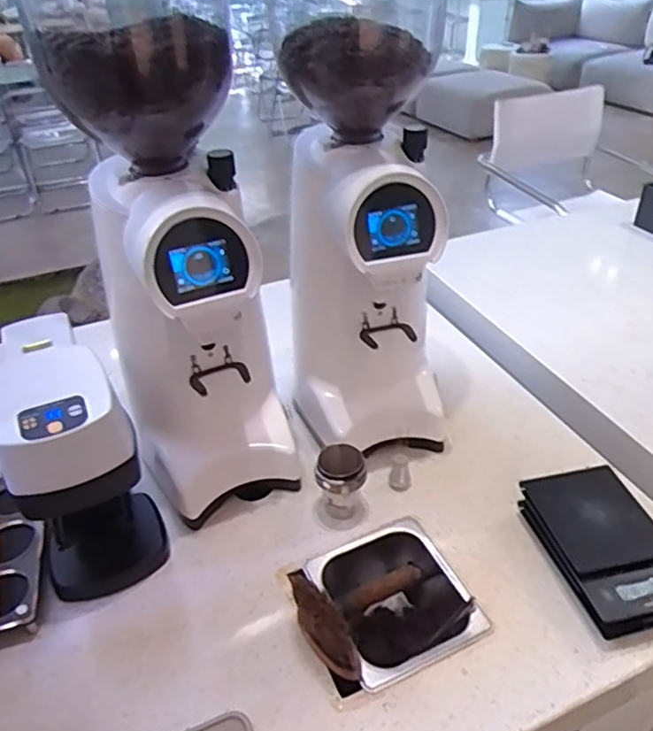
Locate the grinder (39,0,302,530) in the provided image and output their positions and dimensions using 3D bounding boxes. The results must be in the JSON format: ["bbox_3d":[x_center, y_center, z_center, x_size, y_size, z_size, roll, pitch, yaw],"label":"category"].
[{"bbox_3d":[-0.182,-0.101,0.760,0.198,0.556,0.290,-15,38,-16],"label":"grinder"}]

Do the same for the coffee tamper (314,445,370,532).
[{"bbox_3d":[0.018,0.157,0.766,0.067,0.096,0.060,-2,37,1],"label":"coffee tamper"}]

